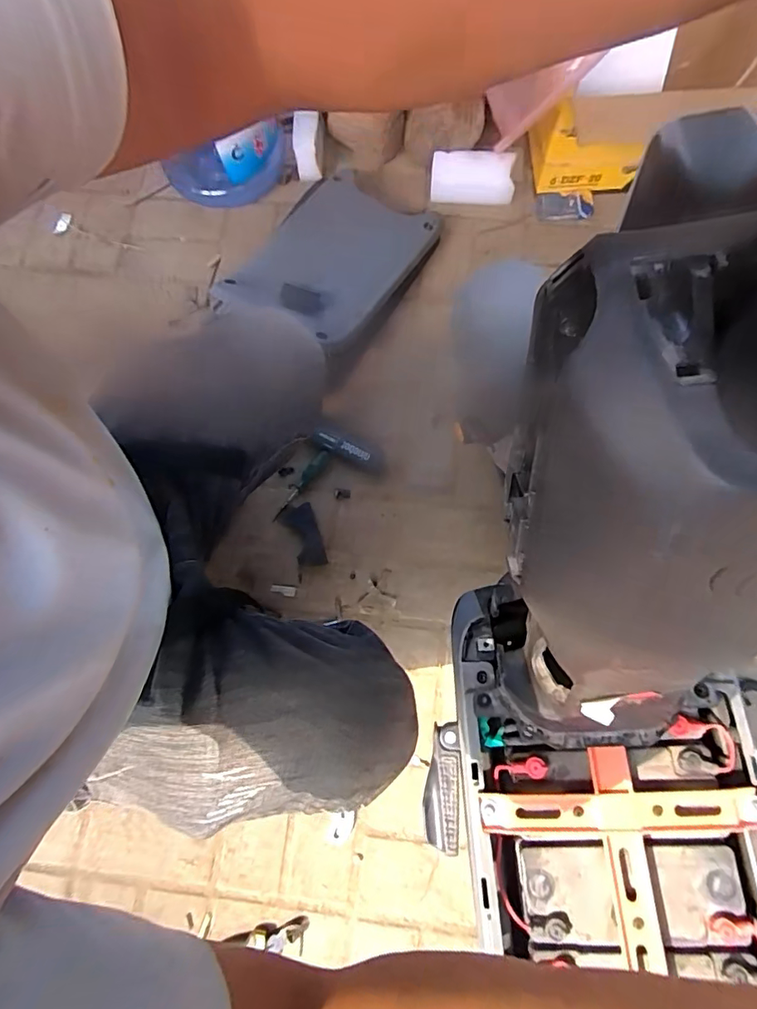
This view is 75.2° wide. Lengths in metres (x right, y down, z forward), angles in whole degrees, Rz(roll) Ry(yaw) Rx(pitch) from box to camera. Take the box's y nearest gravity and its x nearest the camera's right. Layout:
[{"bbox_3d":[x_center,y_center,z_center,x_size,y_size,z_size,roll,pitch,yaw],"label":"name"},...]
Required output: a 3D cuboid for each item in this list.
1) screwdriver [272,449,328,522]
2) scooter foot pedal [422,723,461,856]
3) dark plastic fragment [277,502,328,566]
[{"bbox_3d":[-0.134,-0.033,0.829,0.023,0.017,0.141,38,79,11],"label":"screwdriver"},{"bbox_3d":[0.068,0.295,0.517,0.036,0.021,0.115,5,75,3],"label":"scooter foot pedal"},{"bbox_3d":[-0.127,0.054,0.820,0.056,0.008,0.110,-19,75,-3],"label":"dark plastic fragment"}]

